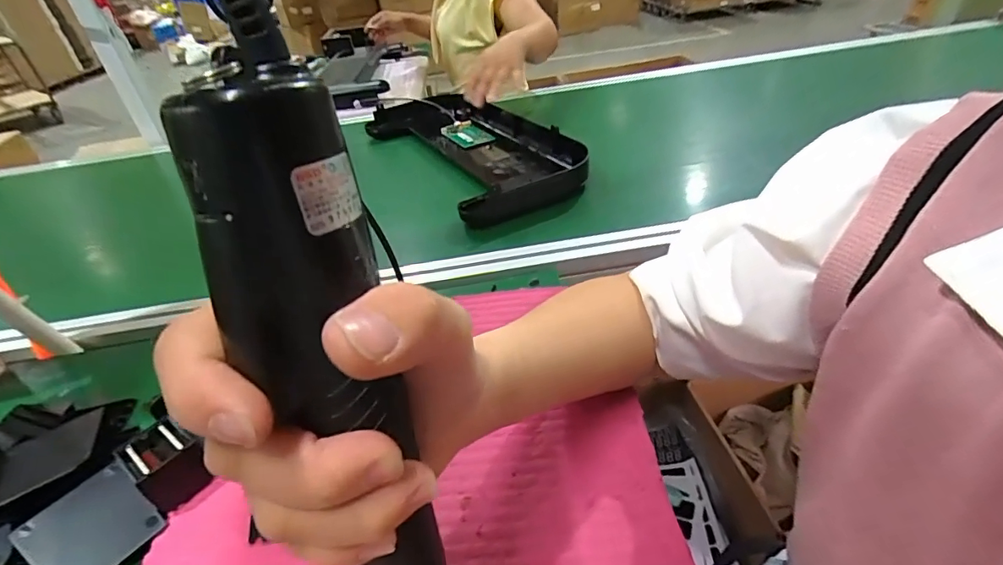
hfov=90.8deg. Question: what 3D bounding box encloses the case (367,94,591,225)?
[{"bbox_3d":[-0.058,-0.229,0.811,0.214,0.045,0.500,-22,38,-19],"label":"case"}]

